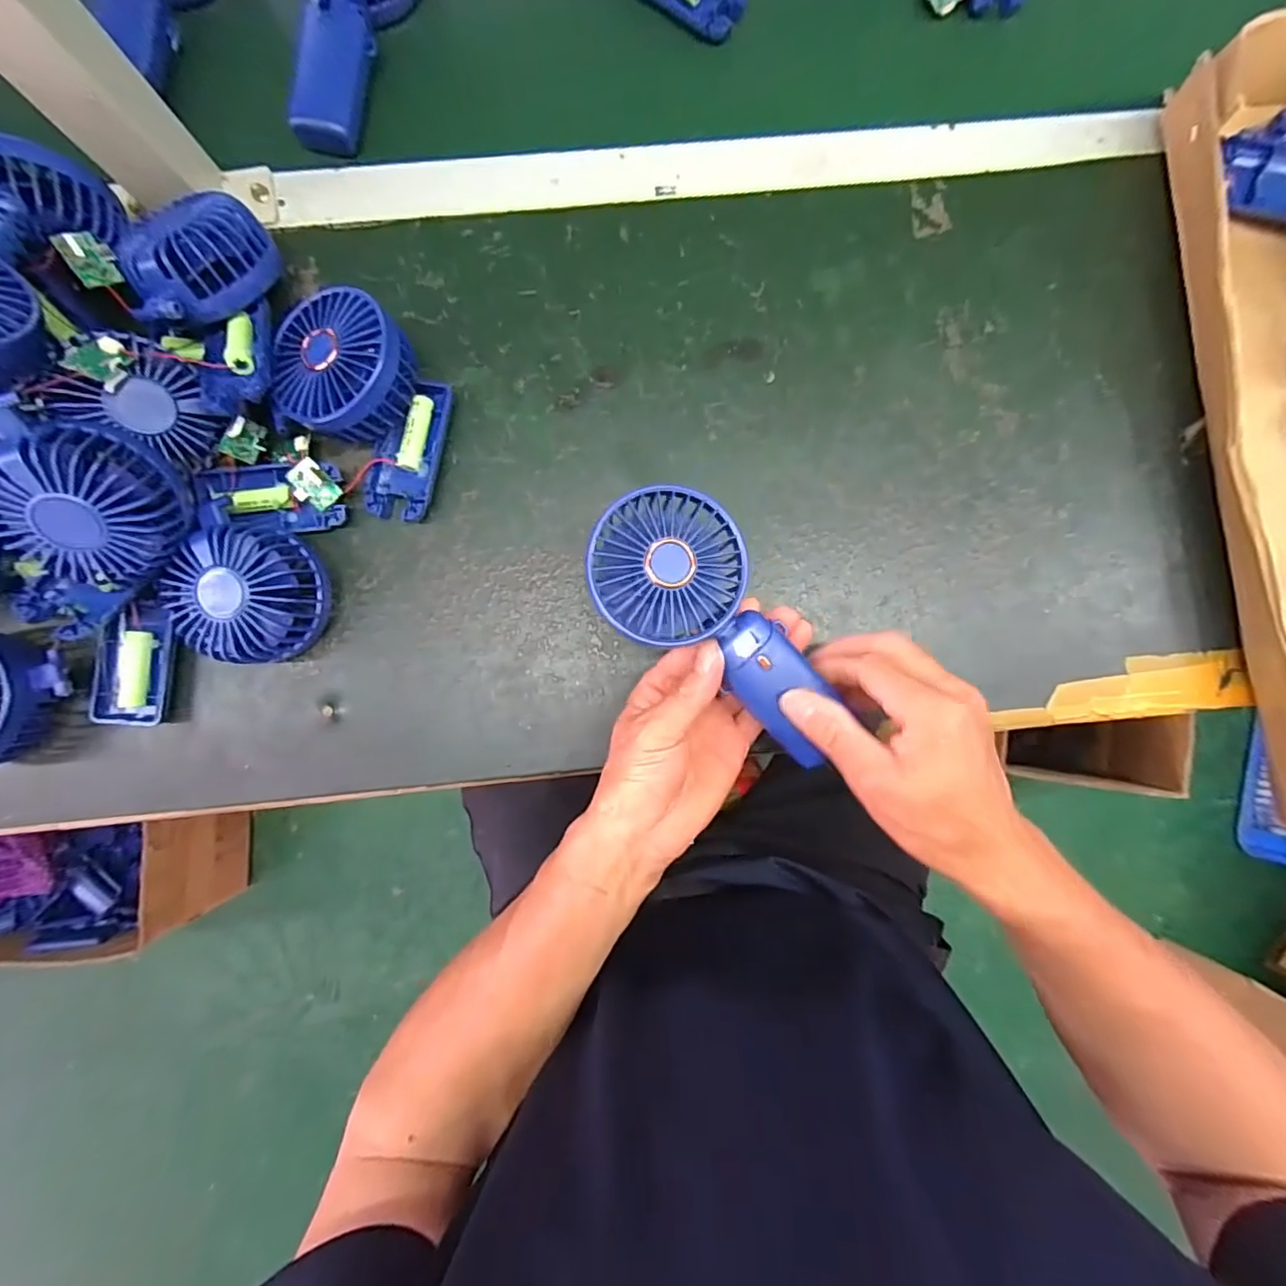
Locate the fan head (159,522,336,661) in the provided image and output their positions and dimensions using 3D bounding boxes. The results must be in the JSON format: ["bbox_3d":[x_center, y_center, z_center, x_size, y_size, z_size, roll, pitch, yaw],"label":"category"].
[{"bbox_3d":[-0.241,-0.030,0.359,0.079,0.045,0.081,0,87,-1],"label":"fan head"}]

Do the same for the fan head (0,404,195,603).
[{"bbox_3d":[-0.310,-0.074,0.320,0.090,0.038,0.085,22,111,-37],"label":"fan head"}]

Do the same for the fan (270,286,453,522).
[{"bbox_3d":[-0.183,-0.151,0.370,0.106,0.053,0.125,12,86,-1],"label":"fan"}]

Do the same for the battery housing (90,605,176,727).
[{"bbox_3d":[-0.329,0.015,0.378,0.046,0.012,0.075,6,86,-1],"label":"battery housing"}]

